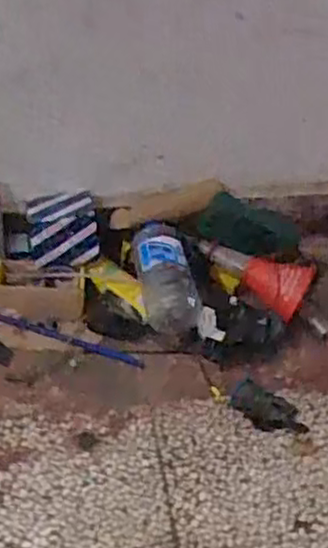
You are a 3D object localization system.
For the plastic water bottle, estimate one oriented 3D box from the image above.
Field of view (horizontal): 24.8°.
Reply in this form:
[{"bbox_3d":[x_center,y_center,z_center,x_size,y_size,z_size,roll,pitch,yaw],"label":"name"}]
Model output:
[{"bbox_3d":[0.001,0.005,1.329,0.096,0.077,0.203,-13,85,-17],"label":"plastic water bottle"}]

